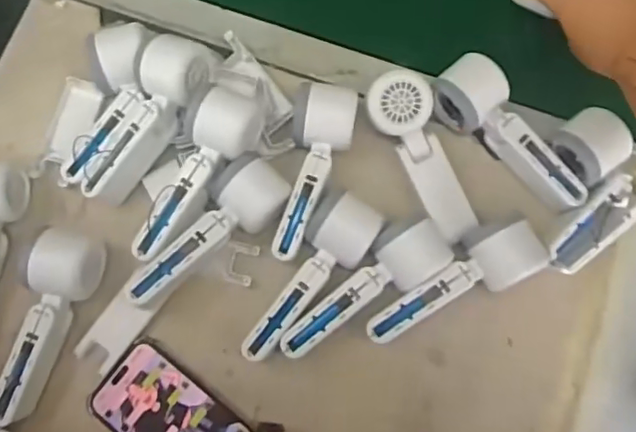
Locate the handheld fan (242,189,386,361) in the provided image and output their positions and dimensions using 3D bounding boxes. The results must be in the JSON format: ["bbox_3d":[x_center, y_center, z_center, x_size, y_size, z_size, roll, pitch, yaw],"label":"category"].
[{"bbox_3d":[-0.003,0.056,0.497,0.057,0.045,0.159,28,79,6],"label":"handheld fan"}]

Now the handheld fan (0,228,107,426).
[{"bbox_3d":[-0.231,0.094,0.494,0.052,0.048,0.167,11,78,3],"label":"handheld fan"}]

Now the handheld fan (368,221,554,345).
[{"bbox_3d":[0.116,0.059,0.501,0.167,0.044,0.056,-28,79,-6],"label":"handheld fan"}]

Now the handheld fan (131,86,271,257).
[{"bbox_3d":[-0.102,-0.039,0.506,0.063,0.068,0.173,21,79,5],"label":"handheld fan"}]

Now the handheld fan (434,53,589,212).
[{"bbox_3d":[0.177,-0.074,0.530,0.054,0.049,0.166,-43,81,-8],"label":"handheld fan"}]

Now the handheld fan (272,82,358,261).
[{"bbox_3d":[-0.001,-0.038,0.518,0.055,0.045,0.157,8,78,2],"label":"handheld fan"}]

